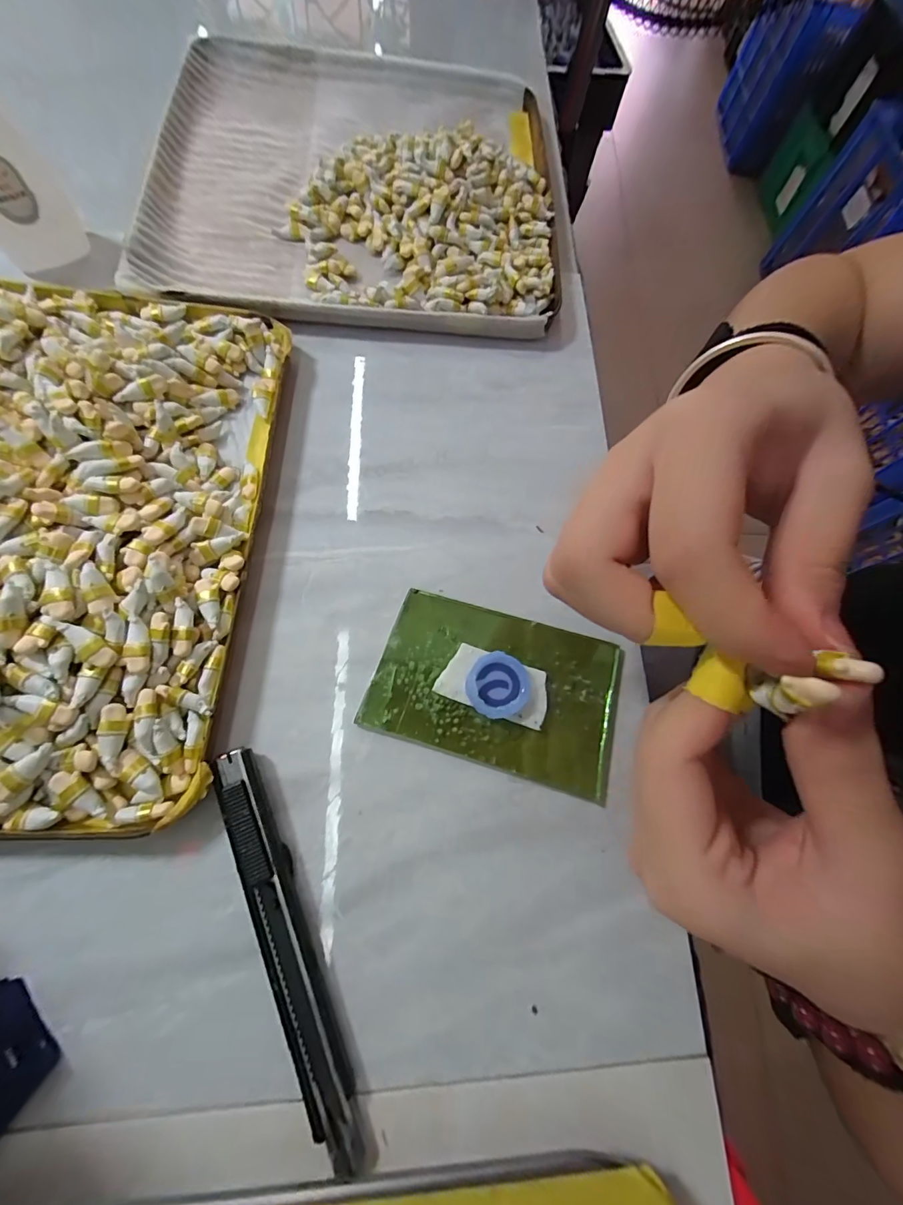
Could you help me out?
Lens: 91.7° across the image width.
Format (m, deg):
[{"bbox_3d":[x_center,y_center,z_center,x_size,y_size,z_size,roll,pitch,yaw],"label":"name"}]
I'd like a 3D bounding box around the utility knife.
[{"bbox_3d":[-0.059,0.117,0.152,0.015,0.014,0.131,-20,76,-13],"label":"utility knife"}]

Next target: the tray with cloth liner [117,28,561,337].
[{"bbox_3d":[-0.054,-0.270,0.280,0.234,0.037,0.239,0,68,-2],"label":"tray with cloth liner"}]

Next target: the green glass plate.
[{"bbox_3d":[0.021,0.035,0.189,0.104,0.008,0.065,18,71,-1],"label":"green glass plate"}]

